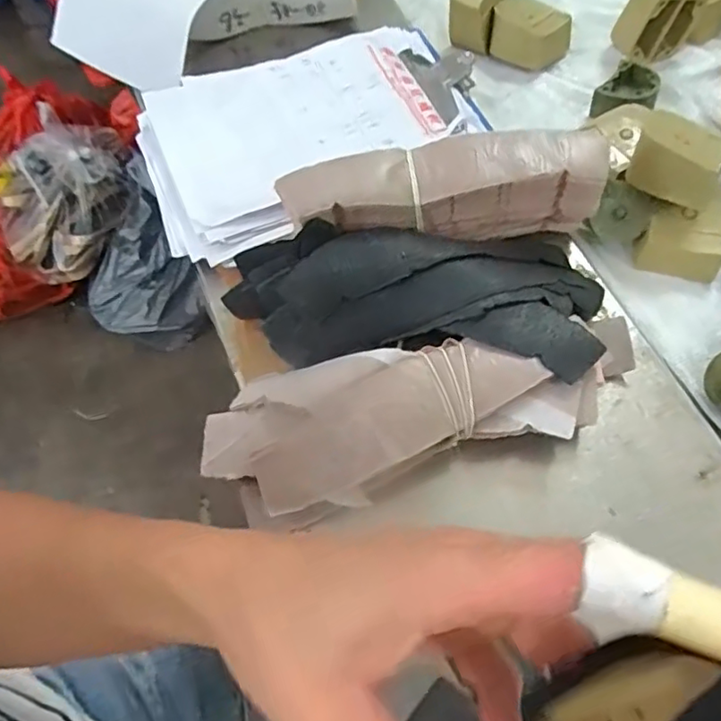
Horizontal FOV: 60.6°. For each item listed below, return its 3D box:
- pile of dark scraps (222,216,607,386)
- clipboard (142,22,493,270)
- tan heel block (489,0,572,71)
[{"bbox_3d":[0.031,-0.041,0.351,0.216,0.038,0.099,2,63,4],"label":"pile of dark scraps"},{"bbox_3d":[-0.034,-0.168,0.441,0.238,0.019,0.159,-21,64,-8],"label":"clipboard"},{"bbox_3d":[0.138,-0.265,0.499,0.062,0.028,0.045,15,65,10],"label":"tan heel block"}]

